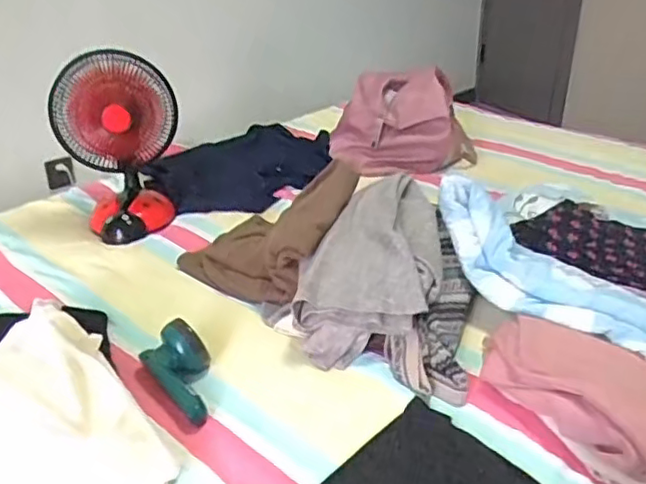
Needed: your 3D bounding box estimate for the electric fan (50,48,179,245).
[{"bbox_3d":[-0.352,-0.178,1.102,0.190,0.302,0.146,-12,30,-21],"label":"electric fan"}]

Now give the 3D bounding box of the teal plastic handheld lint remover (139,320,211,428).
[{"bbox_3d":[-0.168,0.155,0.776,0.071,0.063,0.133,-21,34,-34],"label":"teal plastic handheld lint remover"}]

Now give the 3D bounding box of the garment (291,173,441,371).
[{"bbox_3d":[0.067,0.035,0.888,0.190,0.153,0.259,2,34,6],"label":"garment"}]

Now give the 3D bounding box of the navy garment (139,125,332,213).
[{"bbox_3d":[-0.166,-0.168,1.405,0.273,0.074,0.391,17,33,30],"label":"navy garment"}]

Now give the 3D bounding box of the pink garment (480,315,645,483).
[{"bbox_3d":[0.318,0.171,0.721,0.124,0.088,0.285,-20,33,-32],"label":"pink garment"}]

